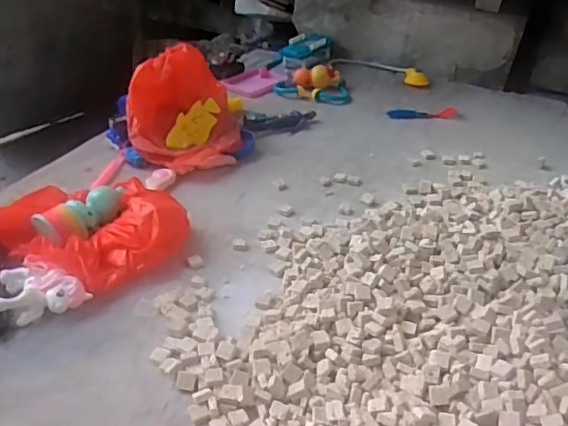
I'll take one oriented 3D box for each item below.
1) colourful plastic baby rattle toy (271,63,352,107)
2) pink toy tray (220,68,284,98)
[{"bbox_3d":[0.053,-0.243,1.092,0.146,0.040,0.104,4,35,5],"label":"colourful plastic baby rattle toy"},{"bbox_3d":[-0.057,-0.258,1.139,0.092,0.012,0.126,26,42,31],"label":"pink toy tray"}]

